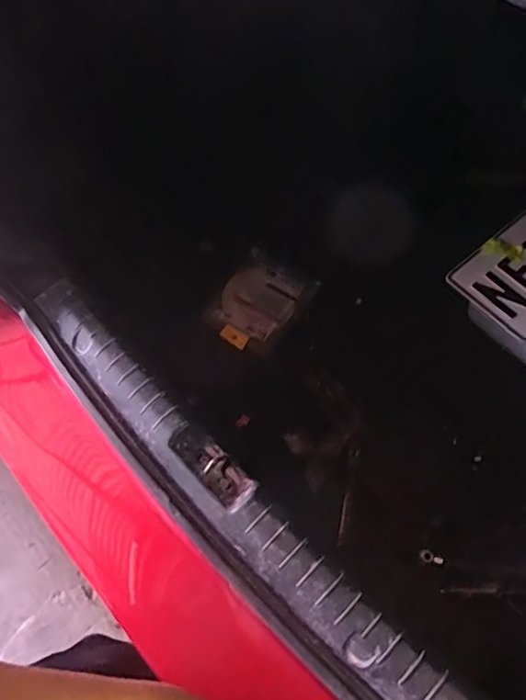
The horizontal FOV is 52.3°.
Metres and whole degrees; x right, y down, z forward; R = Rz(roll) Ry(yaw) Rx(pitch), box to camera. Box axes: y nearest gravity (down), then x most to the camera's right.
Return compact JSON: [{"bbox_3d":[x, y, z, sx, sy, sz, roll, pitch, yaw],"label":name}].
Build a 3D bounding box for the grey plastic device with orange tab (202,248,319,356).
[{"bbox_3d":[-0.005,-0.076,0.871,0.125,0.025,0.159,31,72,17],"label":"grey plastic device with orange tab"}]

